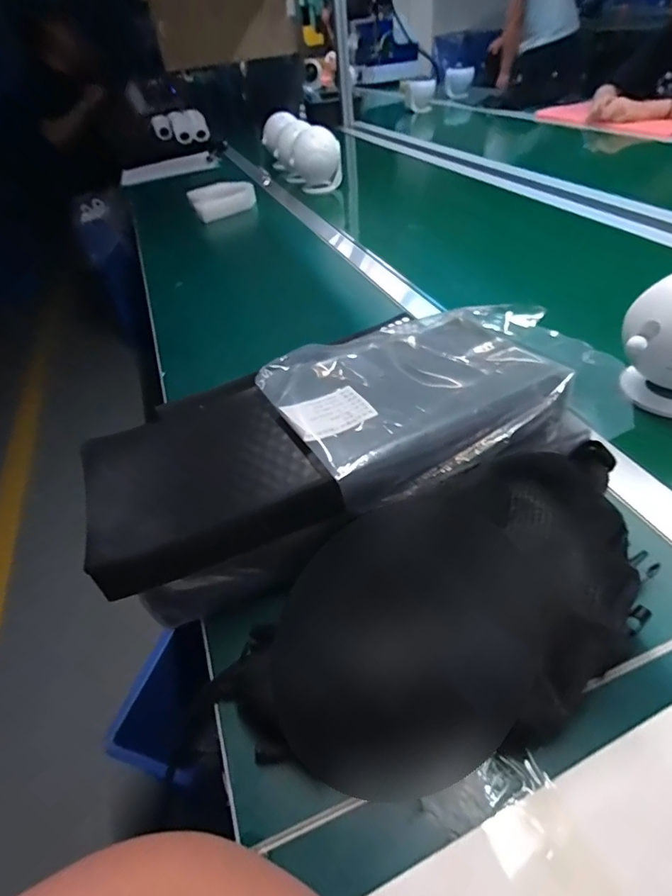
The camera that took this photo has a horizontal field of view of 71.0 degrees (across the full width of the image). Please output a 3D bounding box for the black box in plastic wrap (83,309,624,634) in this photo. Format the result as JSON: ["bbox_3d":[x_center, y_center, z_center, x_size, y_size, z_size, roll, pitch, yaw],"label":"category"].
[{"bbox_3d":[0.012,-0.018,0.401,0.395,0.096,0.184,-19,43,-13],"label":"black box in plastic wrap"}]

